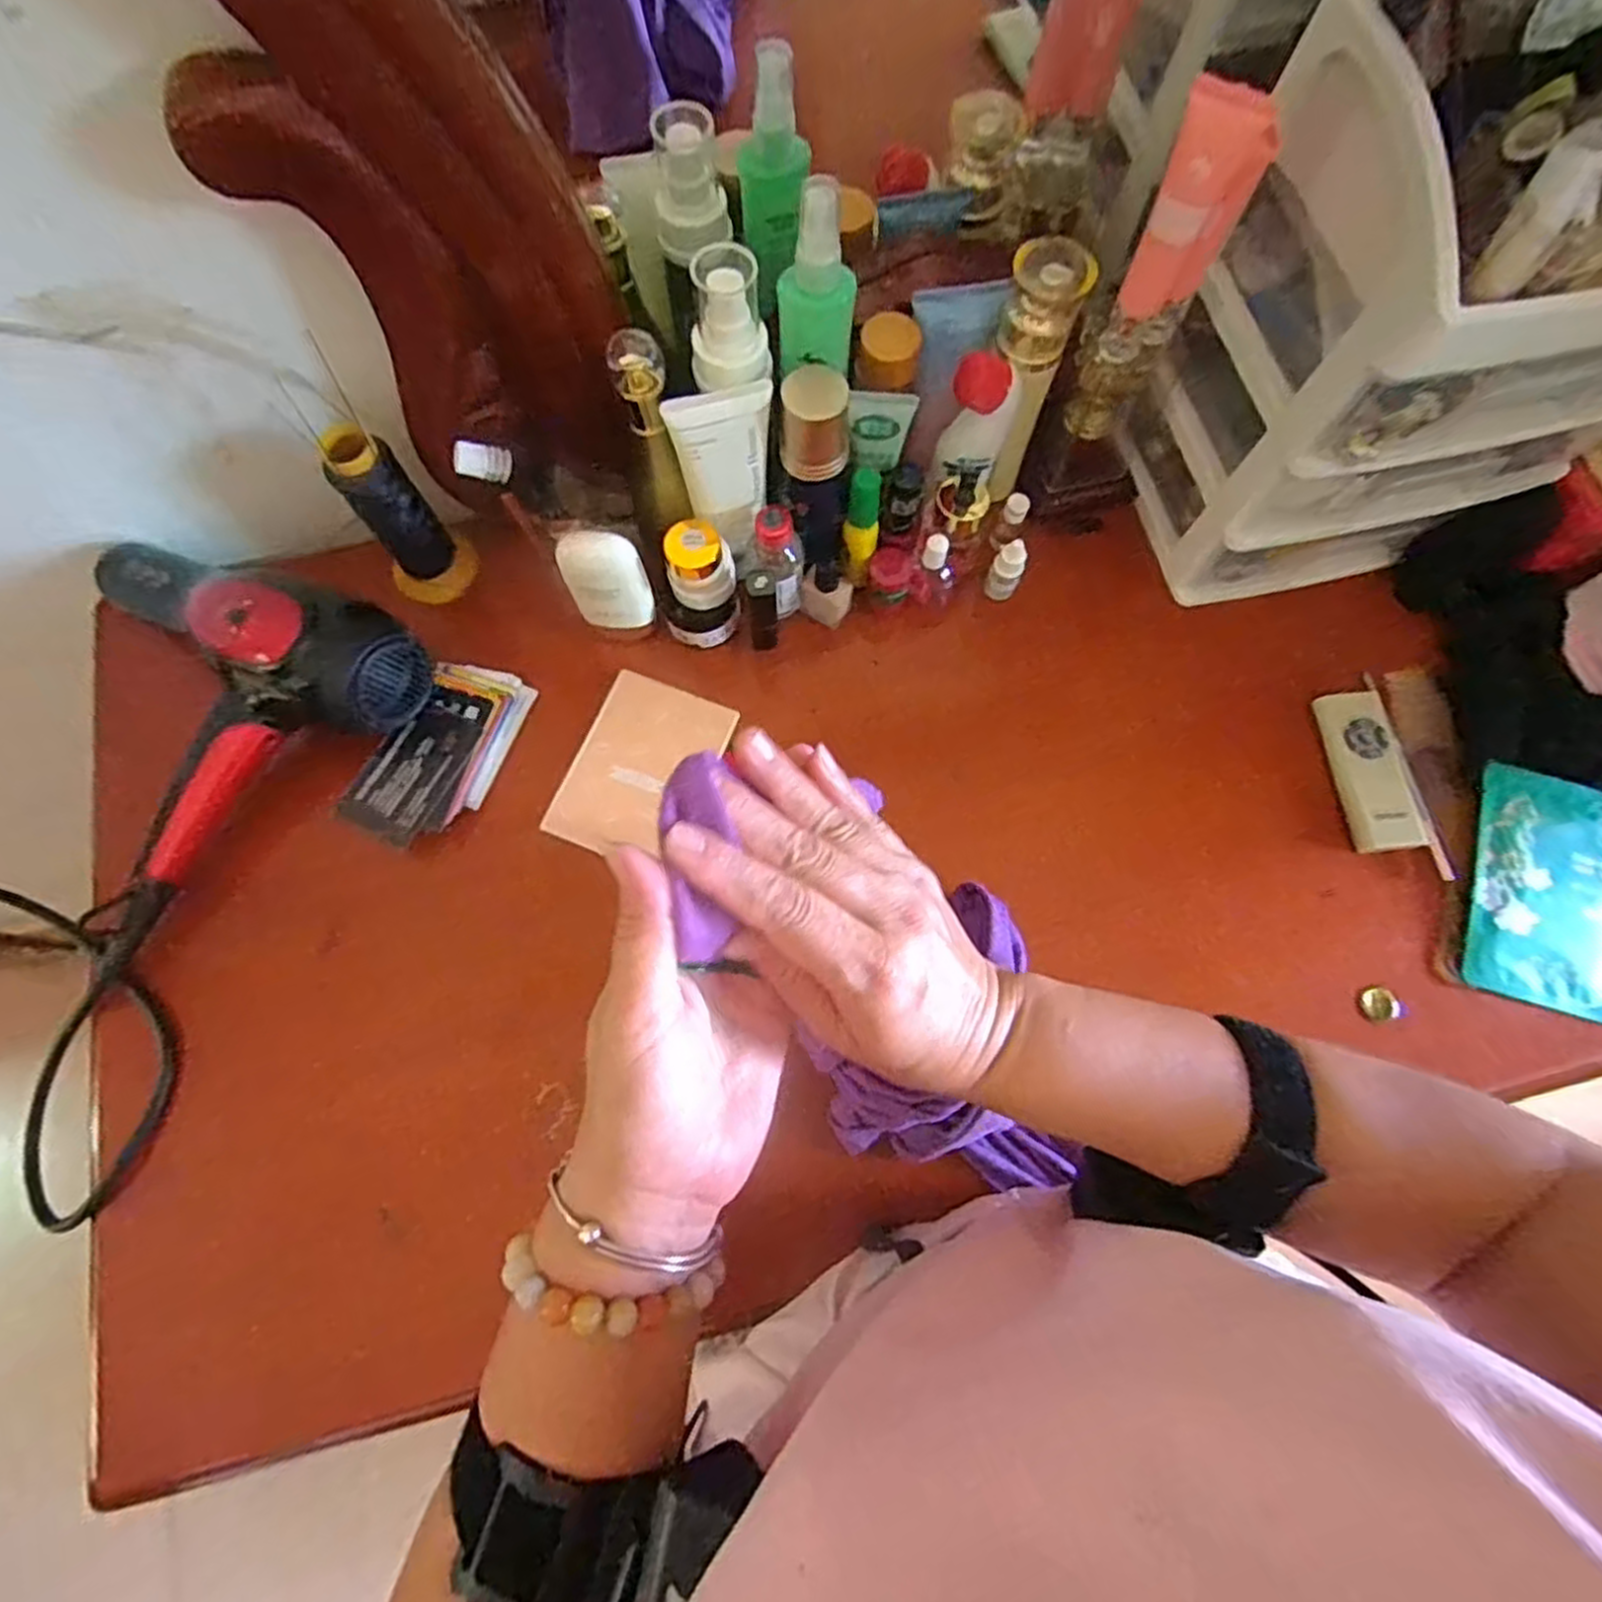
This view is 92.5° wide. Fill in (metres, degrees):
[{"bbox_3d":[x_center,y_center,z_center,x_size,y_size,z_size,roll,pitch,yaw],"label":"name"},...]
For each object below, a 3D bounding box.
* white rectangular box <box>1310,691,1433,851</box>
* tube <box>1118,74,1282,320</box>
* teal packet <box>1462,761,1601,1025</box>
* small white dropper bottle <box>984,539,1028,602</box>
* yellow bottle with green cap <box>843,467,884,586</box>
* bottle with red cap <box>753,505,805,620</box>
[{"bbox_3d":[0.374,-0.021,0.499,0.042,0.016,0.106,-6,74,-2],"label":"white rectangular box"},{"bbox_3d":[0.197,-0.297,0.381,0.044,0.103,0.046,31,76,8],"label":"tube"},{"bbox_3d":[0.474,0.055,0.478,0.099,0.014,0.150,15,74,4],"label":"teal packet"},{"bbox_3d":[0.140,-0.158,0.522,0.017,0.046,0.018,-32,77,-9],"label":"small white dropper bottle"},{"bbox_3d":[0.040,-0.179,0.502,0.023,0.079,0.017,1,46,0],"label":"yellow bottle with green cap"},{"bbox_3d":[-0.013,-0.156,0.499,0.034,0.078,0.032,0,74,-1],"label":"bottle with red cap"}]

